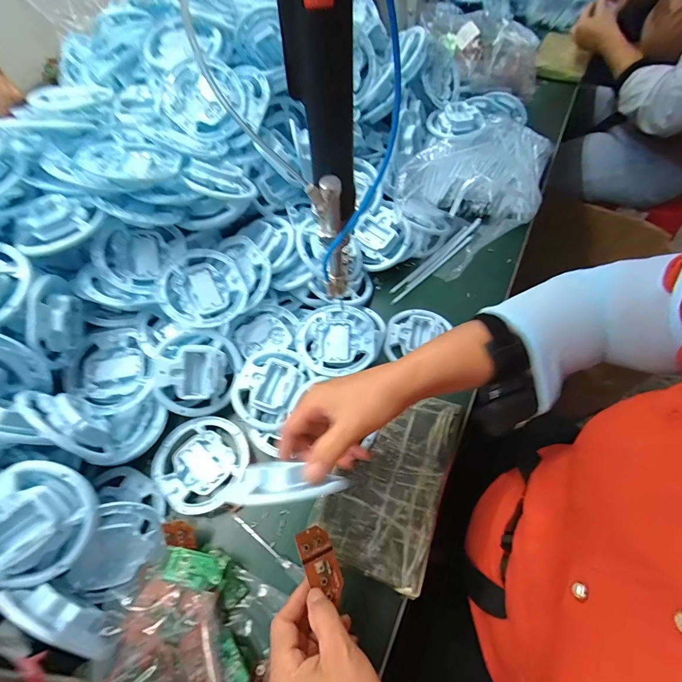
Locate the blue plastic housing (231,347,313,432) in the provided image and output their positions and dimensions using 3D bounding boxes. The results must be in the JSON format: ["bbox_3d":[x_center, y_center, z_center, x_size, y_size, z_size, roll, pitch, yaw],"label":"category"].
[{"bbox_3d":[-0.088,0.052,0.437,0.079,0.029,0.101,25,63,14],"label":"blue plastic housing"}]

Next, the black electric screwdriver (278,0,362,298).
[{"bbox_3d":[-0.010,-0.135,0.263,0.047,0.265,0.053,1,60,1],"label":"black electric screwdriver"}]

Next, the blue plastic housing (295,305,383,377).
[{"bbox_3d":[-0.003,0.004,0.477,0.105,0.033,0.105,0,60,0],"label":"blue plastic housing"}]

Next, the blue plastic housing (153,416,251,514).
[{"bbox_3d":[-0.163,0.142,0.415,0.101,0.014,0.102,0,60,0],"label":"blue plastic housing"}]

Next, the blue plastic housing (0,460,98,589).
[{"bbox_3d":[-0.273,0.160,0.311,0.100,0.046,0.100,-2,95,-25],"label":"blue plastic housing"}]

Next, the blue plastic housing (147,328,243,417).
[{"bbox_3d":[-0.176,0.038,0.435,0.103,0.045,0.103,-1,92,-24],"label":"blue plastic housing"}]

